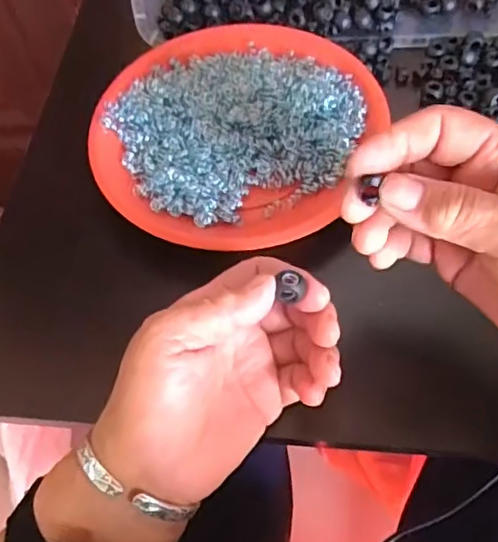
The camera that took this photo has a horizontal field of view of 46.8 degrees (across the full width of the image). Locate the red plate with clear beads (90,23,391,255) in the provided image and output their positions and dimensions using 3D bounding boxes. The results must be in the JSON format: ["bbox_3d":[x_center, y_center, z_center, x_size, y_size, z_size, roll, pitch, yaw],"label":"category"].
[{"bbox_3d":[-0.011,-0.098,0.393,0.177,0.031,0.188,-2,60,3],"label":"red plate with clear beads"}]

